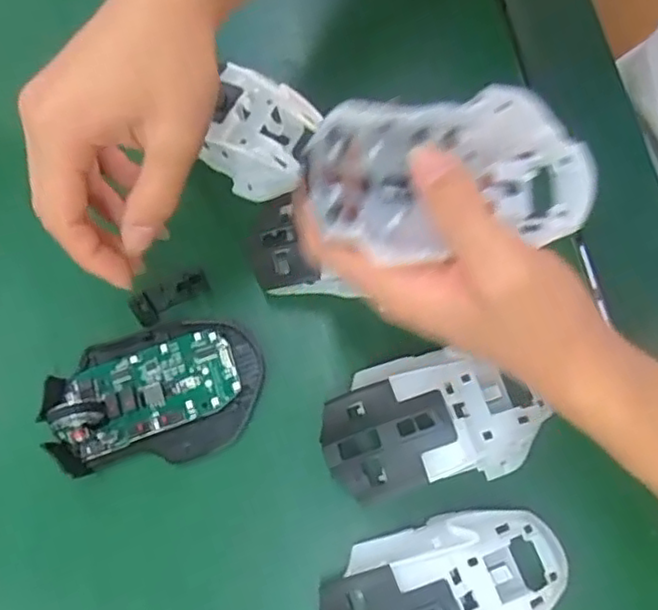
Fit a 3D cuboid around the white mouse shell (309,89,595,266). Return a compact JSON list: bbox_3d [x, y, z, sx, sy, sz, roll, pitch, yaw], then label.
[{"bbox_3d":[0.050,-0.049,0.272,0.114,0.043,0.061,-5,73,-5],"label":"white mouse shell"}]

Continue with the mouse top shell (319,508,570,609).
[{"bbox_3d":[0.053,0.132,0.298,0.114,0.038,0.062,-20,73,-4],"label":"mouse top shell"}]

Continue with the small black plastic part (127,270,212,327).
[{"bbox_3d":[-0.088,-0.004,0.360,0.043,0.009,0.017,-21,73,-5],"label":"small black plastic part"}]

